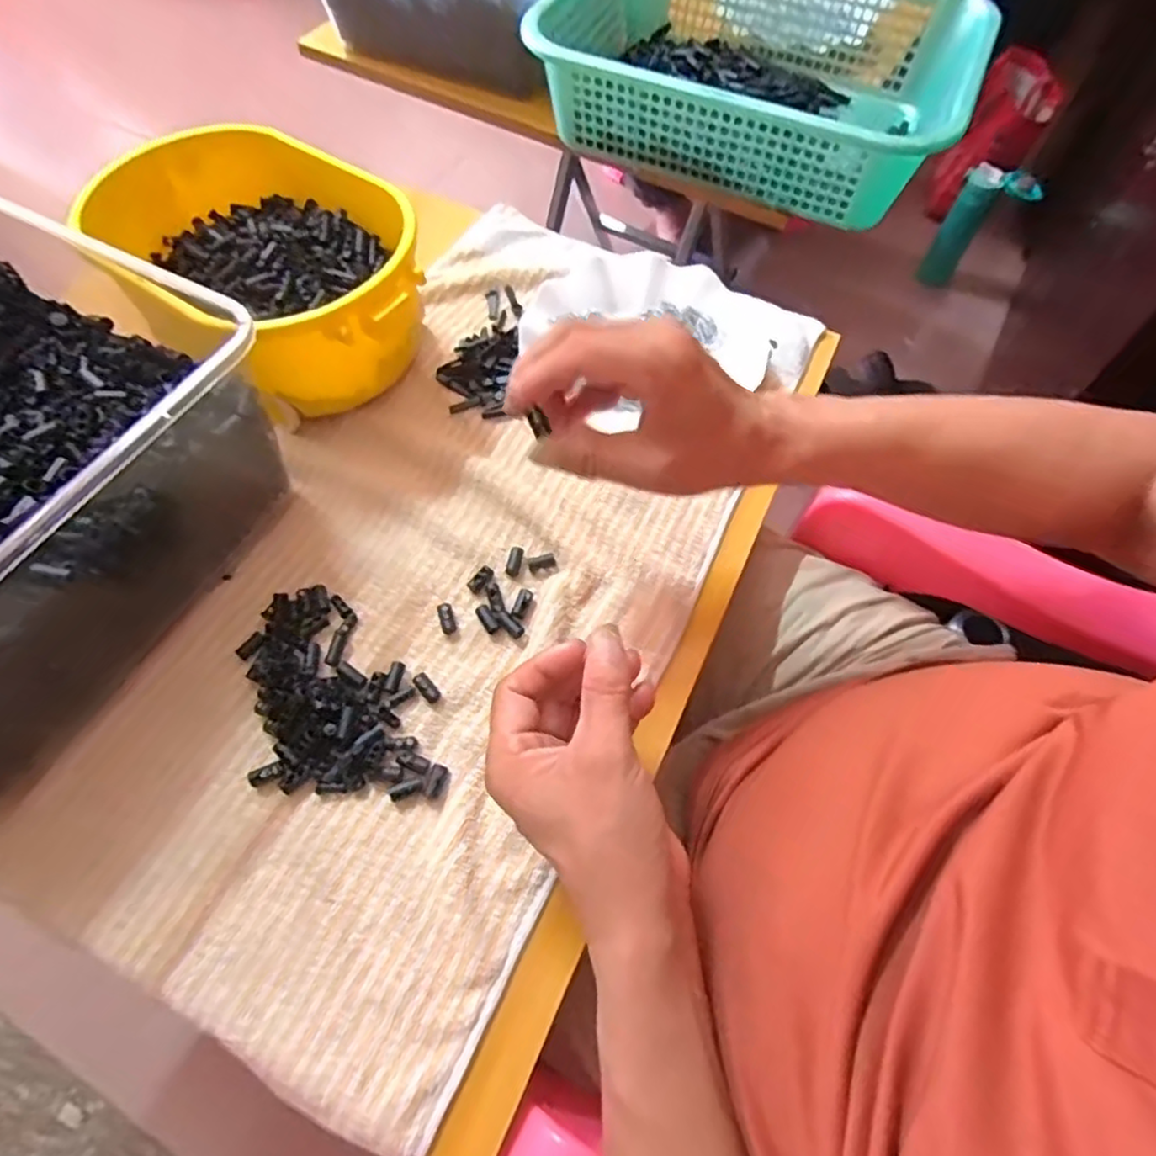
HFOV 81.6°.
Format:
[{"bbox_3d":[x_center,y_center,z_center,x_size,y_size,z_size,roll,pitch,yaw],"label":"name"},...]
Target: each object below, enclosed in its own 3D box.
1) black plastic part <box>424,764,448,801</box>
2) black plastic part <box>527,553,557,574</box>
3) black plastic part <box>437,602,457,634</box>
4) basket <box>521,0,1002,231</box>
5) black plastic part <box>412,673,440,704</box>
[{"bbox_3d":[-0.079,0.113,0.373,0.009,0.004,0.018,16,63,7],"label":"black plastic part"},{"bbox_3d":[-0.024,-0.010,0.442,0.018,0.005,0.009,-17,64,-9],"label":"black plastic part"},{"bbox_3d":[-0.083,0.025,0.423,0.009,0.004,0.022,-16,63,-9],"label":"black plastic part"},{"bbox_3d":[0.169,-0.495,0.655,0.385,0.101,0.297,22,64,10],"label":"basket"},{"bbox_3d":[-0.090,0.066,0.400,0.009,0.005,0.020,-37,68,-18],"label":"black plastic part"}]

